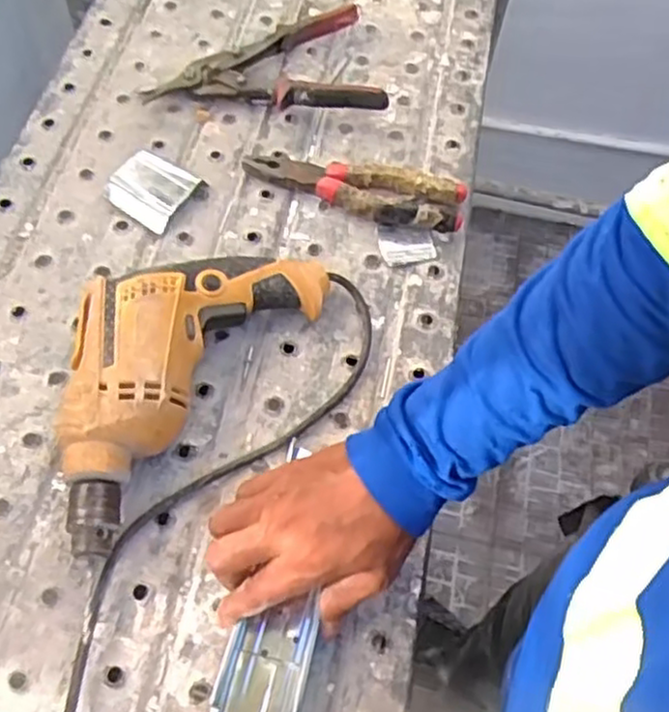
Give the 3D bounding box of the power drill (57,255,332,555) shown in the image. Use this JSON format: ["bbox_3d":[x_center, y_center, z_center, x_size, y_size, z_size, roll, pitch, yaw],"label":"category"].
[{"bbox_3d":[-0.115,-0.009,0.528,0.121,0.067,0.244,31,63,13],"label":"power drill"}]

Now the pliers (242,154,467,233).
[{"bbox_3d":[0.017,-0.150,0.644,0.191,0.025,0.055,15,60,5],"label":"pliers"}]

